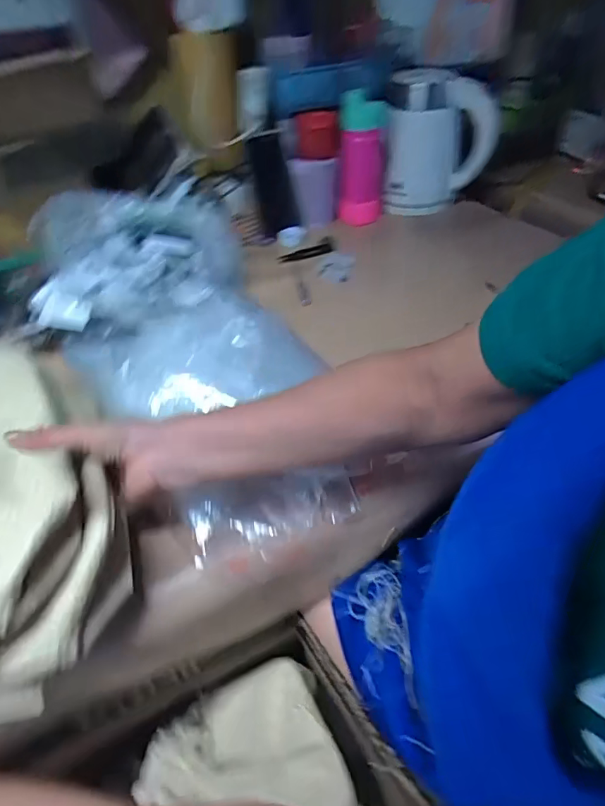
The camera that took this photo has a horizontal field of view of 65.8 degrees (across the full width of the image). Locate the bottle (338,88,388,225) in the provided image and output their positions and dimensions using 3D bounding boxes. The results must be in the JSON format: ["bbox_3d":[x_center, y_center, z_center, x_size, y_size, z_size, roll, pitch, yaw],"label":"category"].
[{"bbox_3d":[0.108,-0.437,0.845,0.077,0.203,0.086,2,45,5],"label":"bottle"}]

